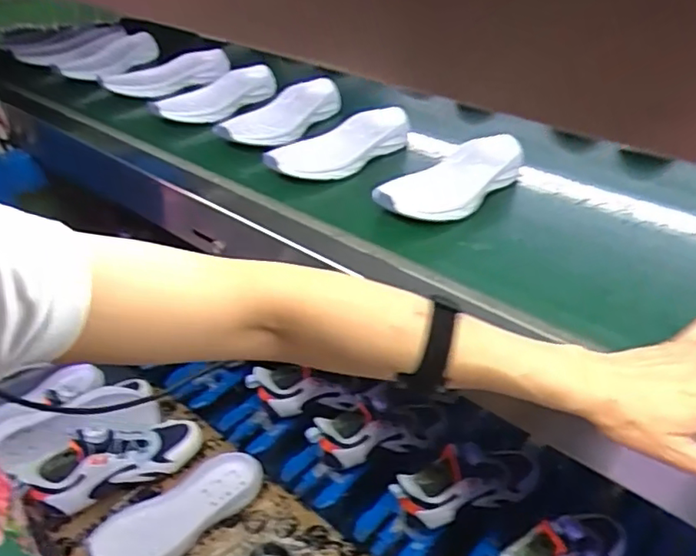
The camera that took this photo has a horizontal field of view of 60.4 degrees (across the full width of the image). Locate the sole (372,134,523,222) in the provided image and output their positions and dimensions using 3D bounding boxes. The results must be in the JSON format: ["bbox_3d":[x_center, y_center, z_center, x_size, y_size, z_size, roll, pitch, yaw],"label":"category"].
[{"bbox_3d":[0.120,-0.113,0.689,0.095,0.038,0.201,28,46,35],"label":"sole"}]

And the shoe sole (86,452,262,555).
[{"bbox_3d":[-0.214,0.303,0.772,0.217,0.025,0.096,-24,41,-27],"label":"shoe sole"}]

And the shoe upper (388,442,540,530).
[{"bbox_3d":[0.156,0.268,0.797,0.212,0.111,0.077,-2,33,-26],"label":"shoe upper"}]

